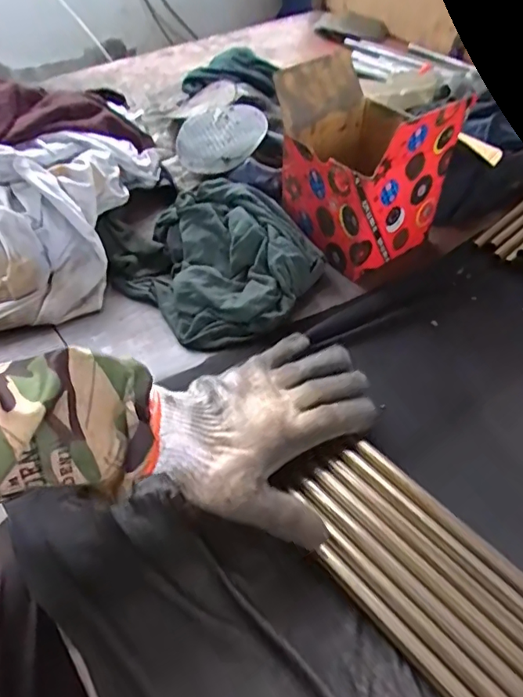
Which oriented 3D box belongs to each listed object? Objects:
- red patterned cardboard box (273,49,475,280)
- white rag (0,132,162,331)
[{"bbox_3d":[0.104,-0.203,0.579,0.143,0.161,0.178,-23,52,-19],"label":"red patterned cardboard box"},{"bbox_3d":[-0.242,-0.155,0.579,0.176,0.106,0.314,6,48,7],"label":"white rag"}]

